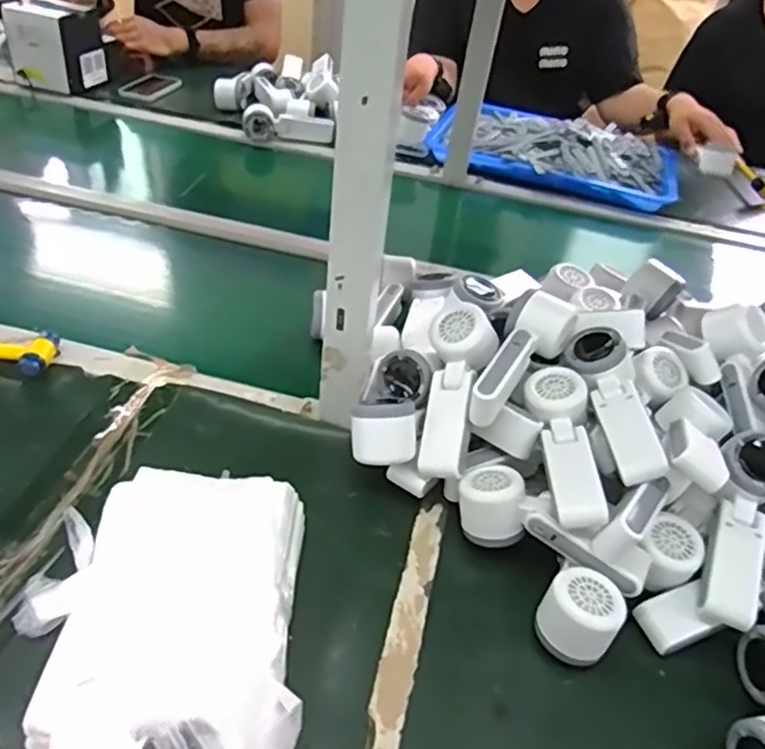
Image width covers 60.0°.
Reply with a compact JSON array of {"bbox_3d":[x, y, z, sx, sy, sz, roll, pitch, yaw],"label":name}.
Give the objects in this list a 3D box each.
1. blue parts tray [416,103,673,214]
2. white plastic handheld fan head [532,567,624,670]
[{"bbox_3d":[0.341,-0.448,1.297,0.475,0.063,0.298,17,41,10],"label":"blue parts tray"},{"bbox_3d":[0.155,0.194,0.526,0.059,0.056,0.062,30,45,24],"label":"white plastic handheld fan head"}]

